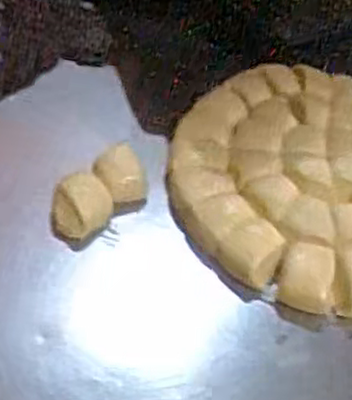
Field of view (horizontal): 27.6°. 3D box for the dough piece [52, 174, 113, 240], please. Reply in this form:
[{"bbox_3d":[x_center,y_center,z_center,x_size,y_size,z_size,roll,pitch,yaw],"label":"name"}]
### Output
[{"bbox_3d":[-0.085,0.012,0.657,0.054,0.046,0.041,1,46,-14],"label":"dough piece"}]

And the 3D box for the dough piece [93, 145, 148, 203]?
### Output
[{"bbox_3d":[-0.051,-0.023,0.683,0.054,0.040,0.045,8,45,-7],"label":"dough piece"}]

